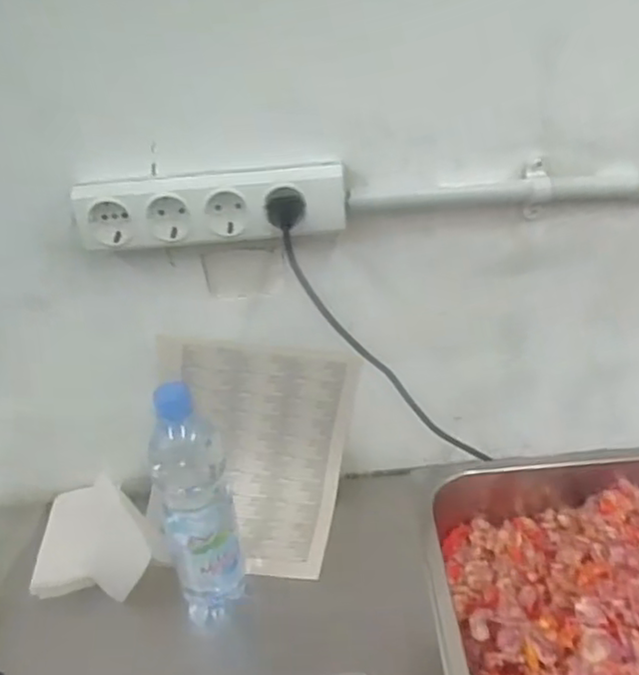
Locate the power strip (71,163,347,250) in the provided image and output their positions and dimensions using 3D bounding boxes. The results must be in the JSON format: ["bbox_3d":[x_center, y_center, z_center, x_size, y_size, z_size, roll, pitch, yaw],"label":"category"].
[{"bbox_3d":[-0.094,-0.118,0.594,0.232,0.060,0.032,-7,30,1],"label":"power strip"}]

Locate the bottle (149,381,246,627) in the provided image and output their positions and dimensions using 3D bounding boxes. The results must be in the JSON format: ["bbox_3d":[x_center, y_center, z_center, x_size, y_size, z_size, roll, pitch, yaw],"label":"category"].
[{"bbox_3d":[-0.110,0.154,0.601,0.064,0.235,0.056,-16,31,-14],"label":"bottle"}]

